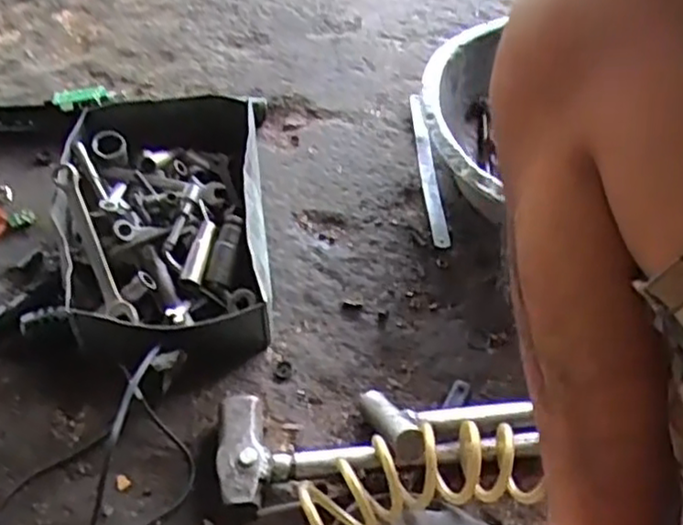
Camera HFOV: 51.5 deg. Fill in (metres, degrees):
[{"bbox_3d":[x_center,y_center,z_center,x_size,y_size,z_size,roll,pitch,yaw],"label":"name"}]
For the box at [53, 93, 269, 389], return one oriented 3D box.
[{"bbox_3d":[-0.205,-0.035,0.808,0.236,0.110,0.353,-2,52,-5],"label":"box"}]

